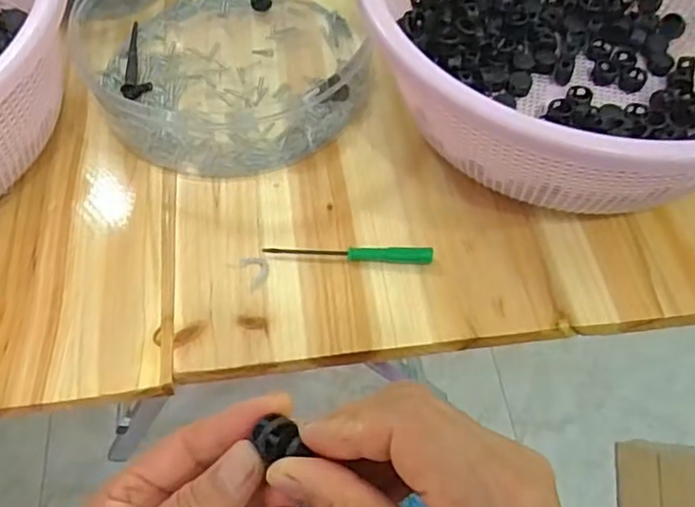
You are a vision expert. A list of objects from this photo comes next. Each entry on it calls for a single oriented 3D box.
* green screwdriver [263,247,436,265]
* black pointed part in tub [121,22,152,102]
[{"bbox_3d":[0.000,-0.001,0.365,0.097,0.009,0.007,4,57,3],"label":"green screwdriver"},{"bbox_3d":[-0.155,-0.143,0.452,0.020,0.010,0.084,-13,57,-8],"label":"black pointed part in tub"}]

